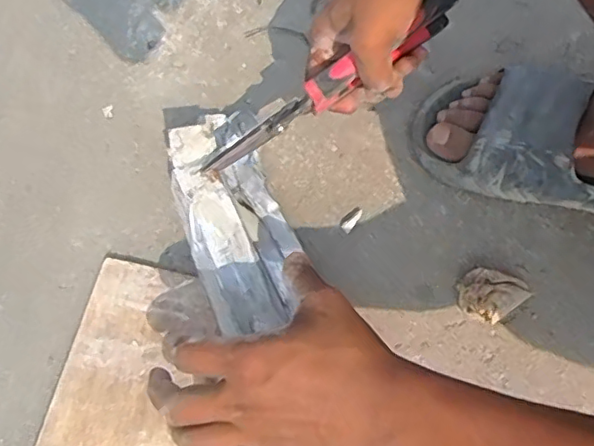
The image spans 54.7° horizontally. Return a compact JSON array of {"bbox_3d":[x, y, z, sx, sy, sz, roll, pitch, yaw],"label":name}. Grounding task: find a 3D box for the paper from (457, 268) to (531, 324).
[{"bbox_3d":[0.158,0.056,0.469,0.052,0.020,0.043,-34,74,-12],"label":"paper"}]

